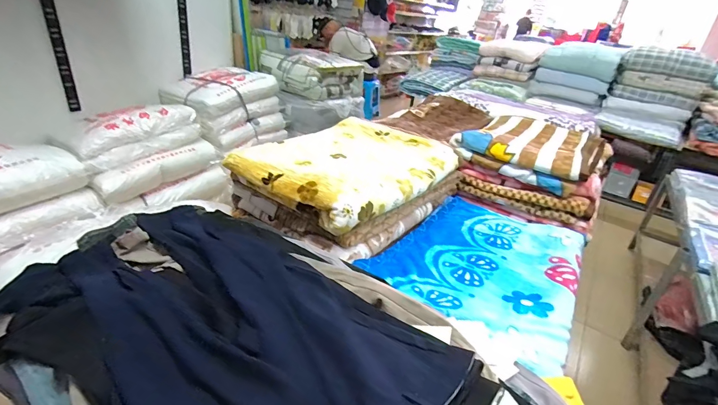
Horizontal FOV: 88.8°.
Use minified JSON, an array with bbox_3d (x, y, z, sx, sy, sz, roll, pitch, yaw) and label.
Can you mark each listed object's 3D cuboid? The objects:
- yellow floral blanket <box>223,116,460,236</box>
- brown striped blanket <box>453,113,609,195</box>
[{"bbox_3d":[-0.006,-0.140,1.229,0.479,0.085,0.696,24,32,29],"label":"yellow floral blanket"},{"bbox_3d":[0.770,-0.268,1.599,0.488,0.100,0.766,23,32,28],"label":"brown striped blanket"}]

